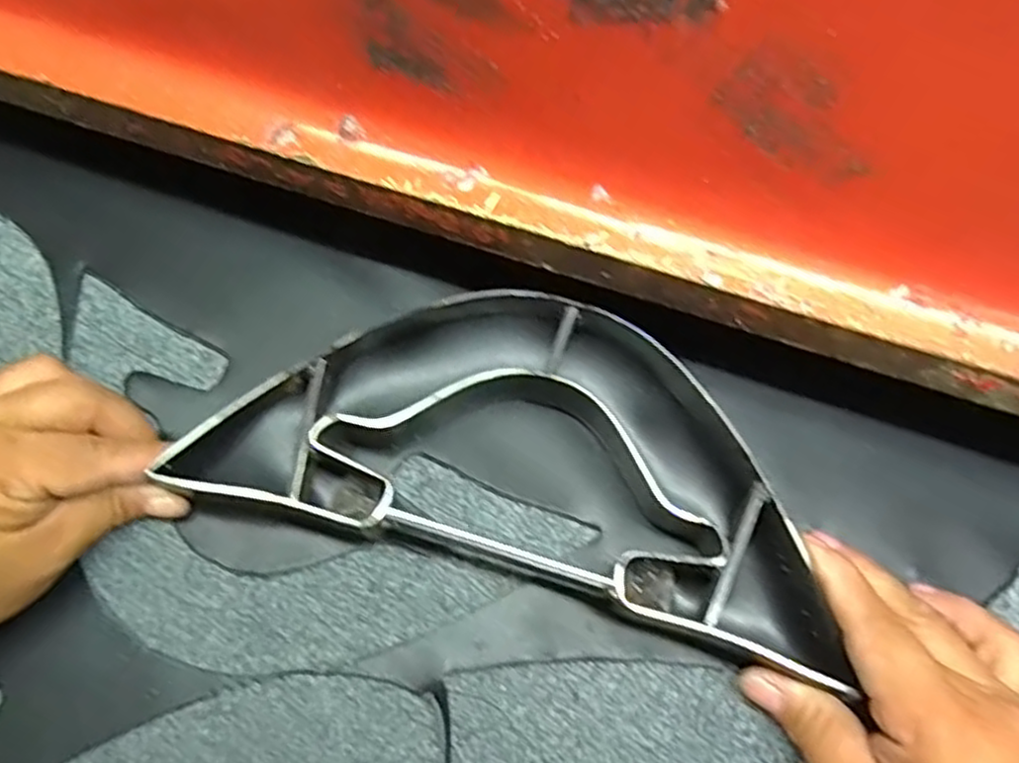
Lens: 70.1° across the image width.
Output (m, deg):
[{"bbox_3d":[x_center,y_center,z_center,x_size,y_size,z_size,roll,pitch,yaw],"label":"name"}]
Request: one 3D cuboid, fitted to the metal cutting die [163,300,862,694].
[{"bbox_3d":[0.011,0.024,0.306,0.257,0.035,0.122,15,69,5],"label":"metal cutting die"}]

